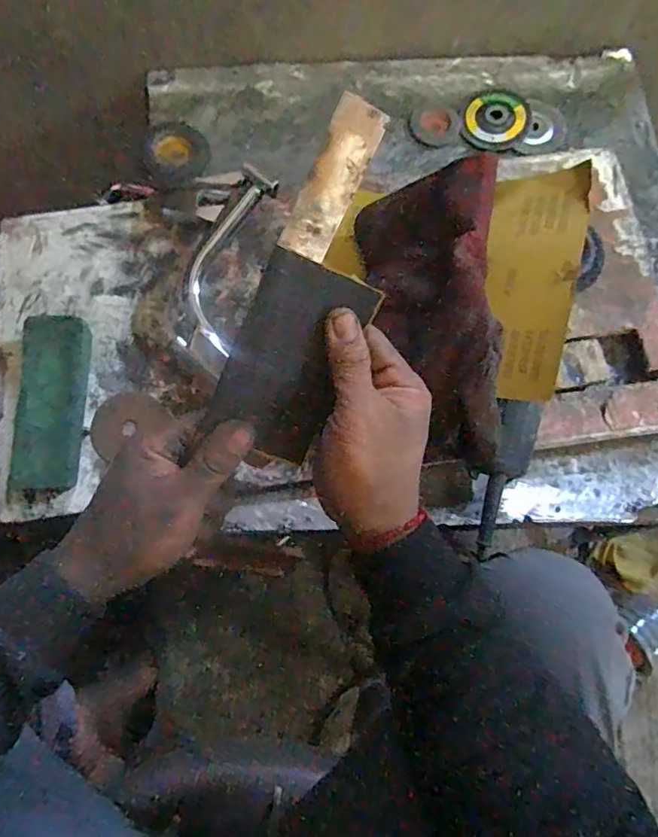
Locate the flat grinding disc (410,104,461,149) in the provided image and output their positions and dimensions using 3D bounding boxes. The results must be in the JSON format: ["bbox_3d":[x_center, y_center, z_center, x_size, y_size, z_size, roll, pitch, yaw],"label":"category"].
[{"bbox_3d":[0.137,-0.378,0.685,0.065,0.008,0.059,42,78,8],"label":"flat grinding disc"}]

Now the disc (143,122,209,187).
[{"bbox_3d":[-0.193,-0.327,0.658,0.088,0.018,0.069,0,107,14],"label":"disc"}]

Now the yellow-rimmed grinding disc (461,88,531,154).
[{"bbox_3d":[0.215,-0.384,0.680,0.080,0.004,0.100,24,76,4],"label":"yellow-rimmed grinding disc"}]

